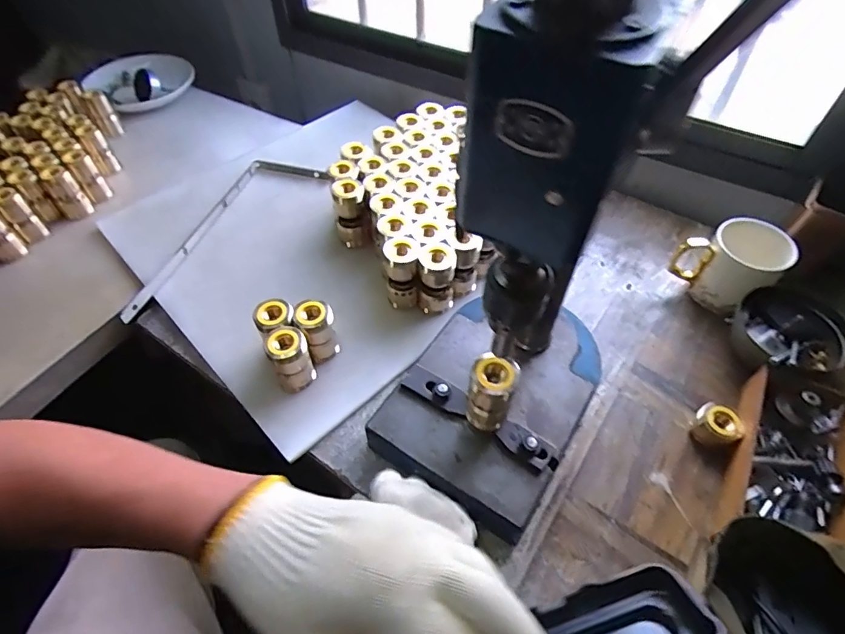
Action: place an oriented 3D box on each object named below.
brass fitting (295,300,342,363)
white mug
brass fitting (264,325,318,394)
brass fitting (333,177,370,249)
[{"bbox_3d":[-0.117,0.017,0.543,0.039,0.077,0.031,-21,54,-15],"label":"brass fitting"},{"bbox_3d":[0.378,-0.058,0.590,0.109,0.089,0.088,-23,54,-16],"label":"white mug"},{"bbox_3d":[-0.143,0.048,0.524,0.041,0.079,0.042,-17,53,-12],"label":"brass fitting"},{"bbox_3d":[-0.098,-0.142,0.655,0.042,0.092,0.033,-7,52,-4],"label":"brass fitting"}]

